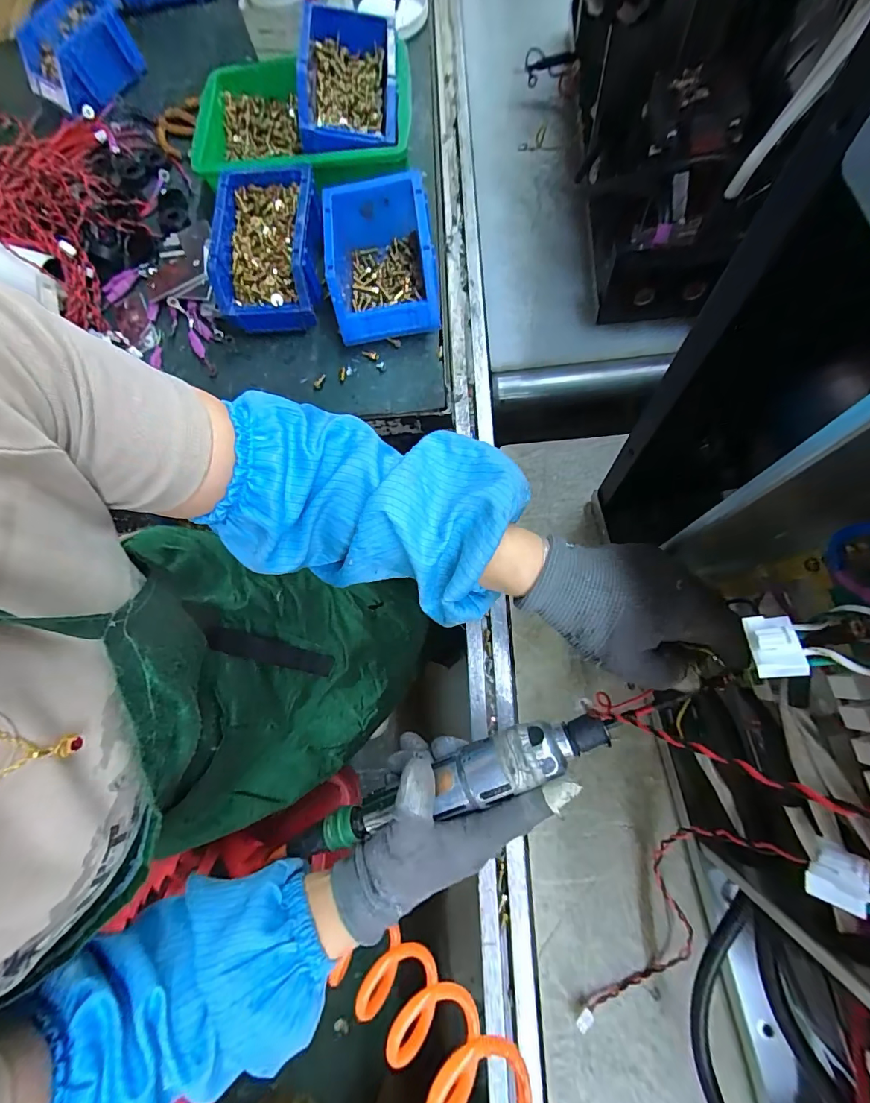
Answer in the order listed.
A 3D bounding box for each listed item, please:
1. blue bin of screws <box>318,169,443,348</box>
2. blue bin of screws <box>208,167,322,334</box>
[{"bbox_3d":[-0.057,-0.313,0.475,0.112,0.074,0.153,-10,75,5],"label":"blue bin of screws"},{"bbox_3d":[-0.187,-0.339,0.494,0.111,0.077,0.168,-2,76,7],"label":"blue bin of screws"}]

